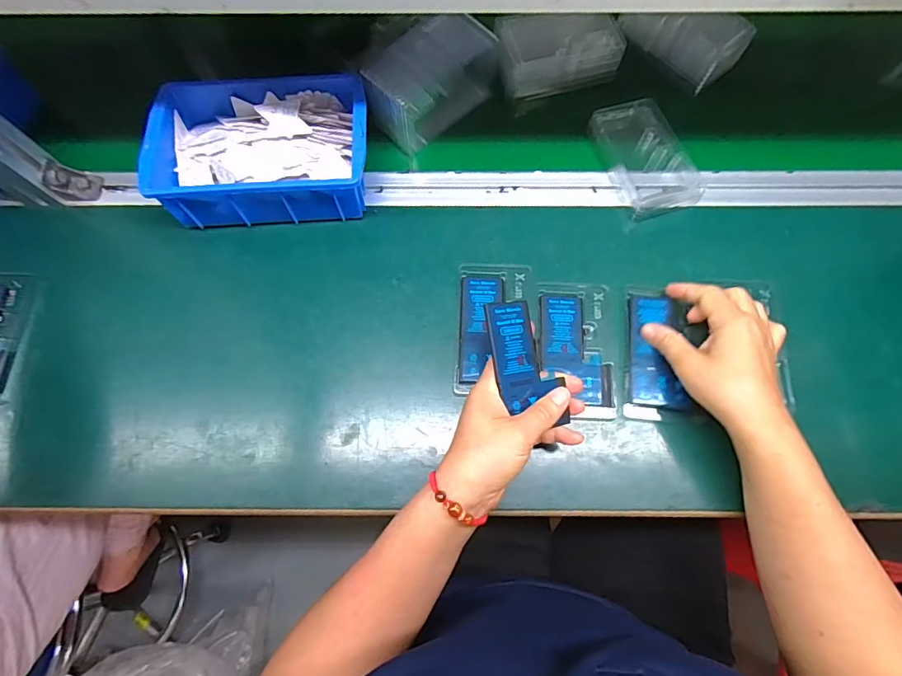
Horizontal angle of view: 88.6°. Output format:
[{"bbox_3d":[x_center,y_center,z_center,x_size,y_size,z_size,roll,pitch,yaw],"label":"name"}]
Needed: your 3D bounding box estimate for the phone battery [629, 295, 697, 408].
[{"bbox_3d":[0.186,0.010,0.419,0.045,0.011,0.103,2,73,1],"label":"phone battery"}]

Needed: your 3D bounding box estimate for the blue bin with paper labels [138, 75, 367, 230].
[{"bbox_3d":[-0.182,-0.189,0.459,0.198,0.062,0.142,-3,74,0],"label":"blue bin with paper labels"}]

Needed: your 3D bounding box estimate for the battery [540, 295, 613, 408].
[{"bbox_3d":[0.114,0.010,0.423,0.060,0.006,0.103,1,74,1],"label":"battery"}]

